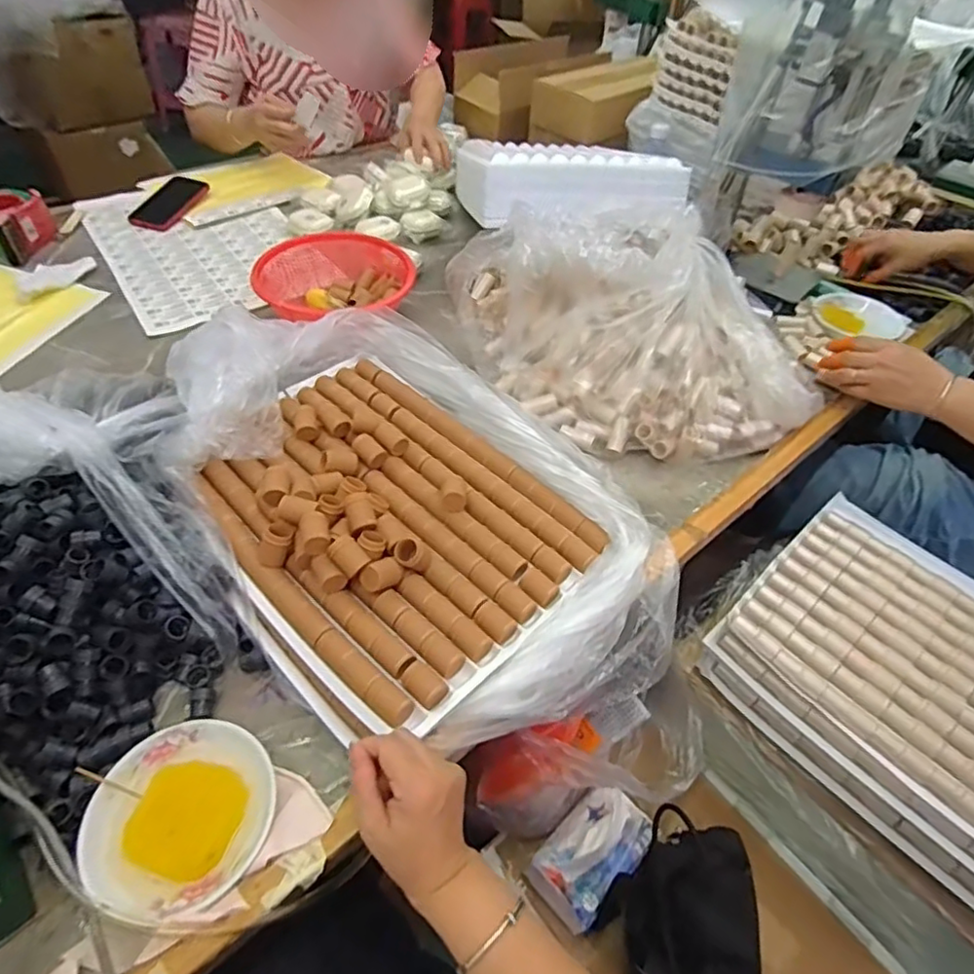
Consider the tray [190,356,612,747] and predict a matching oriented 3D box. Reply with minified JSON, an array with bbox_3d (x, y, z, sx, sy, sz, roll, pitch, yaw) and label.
[{"bbox_3d":[-0.119,0.008,0.625,0.316,0.064,0.408,-35,59,-28],"label":"tray"}]

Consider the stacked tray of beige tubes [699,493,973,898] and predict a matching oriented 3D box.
[{"bbox_3d":[0.537,0.239,0.714,0.336,0.103,0.450,-34,58,-29],"label":"stacked tray of beige tubes"}]

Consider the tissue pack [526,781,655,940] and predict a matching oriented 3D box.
[{"bbox_3d":[0.128,0.443,0.738,0.146,0.093,0.091,-33,57,-29],"label":"tissue pack"}]

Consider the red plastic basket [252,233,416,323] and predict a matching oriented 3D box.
[{"bbox_3d":[-0.238,-0.316,0.952,0.230,0.076,0.269,-11,49,-13],"label":"red plastic basket"}]

